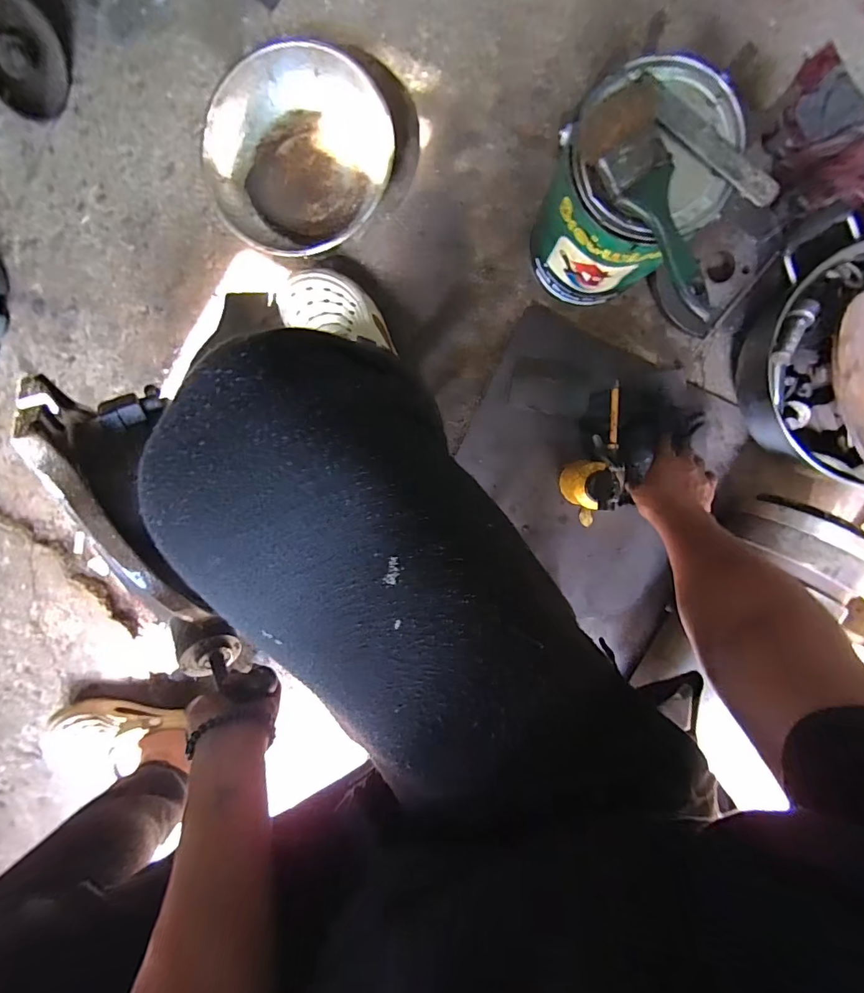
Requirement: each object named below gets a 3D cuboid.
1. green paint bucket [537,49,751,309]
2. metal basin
[{"bbox_3d":[0.215,-0.334,0.495,0.162,0.203,0.169,19,95,2],"label":"green paint bucket"},{"bbox_3d":[-0.181,-0.458,0.590,0.237,0.056,0.250,0,94,0],"label":"metal basin"}]

